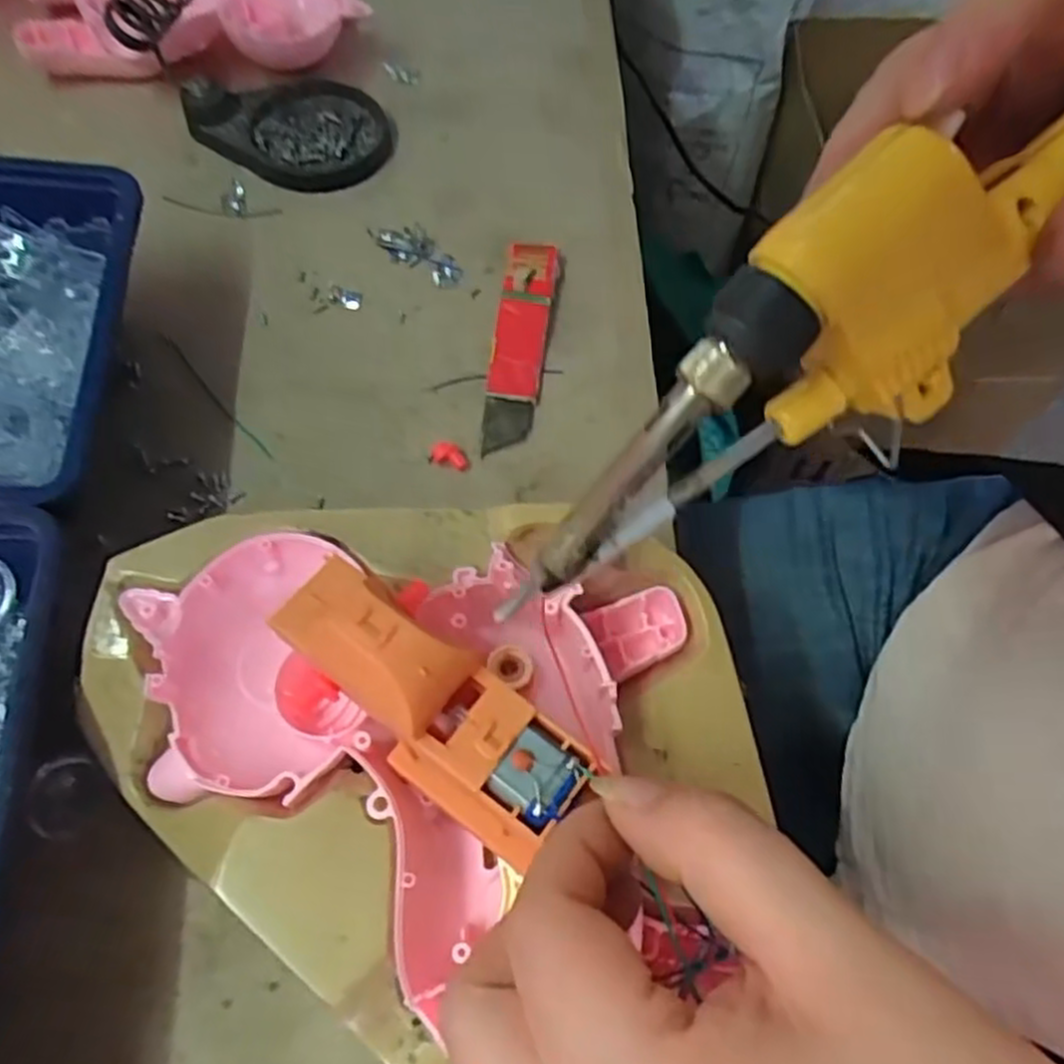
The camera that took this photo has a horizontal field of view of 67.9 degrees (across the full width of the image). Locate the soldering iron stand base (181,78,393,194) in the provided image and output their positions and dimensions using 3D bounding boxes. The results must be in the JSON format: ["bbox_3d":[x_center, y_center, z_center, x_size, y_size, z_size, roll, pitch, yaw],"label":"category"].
[{"bbox_3d":[-0.112,-0.187,0.367,0.088,0.025,0.062,-11,65,-8],"label":"soldering iron stand base"}]

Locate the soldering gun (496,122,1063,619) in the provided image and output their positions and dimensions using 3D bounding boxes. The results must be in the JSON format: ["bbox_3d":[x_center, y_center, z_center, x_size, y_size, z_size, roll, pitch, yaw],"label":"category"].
[{"bbox_3d":[0.075,-0.052,0.145,0.197,0.036,0.032,-38,65,3],"label":"soldering gun"}]

